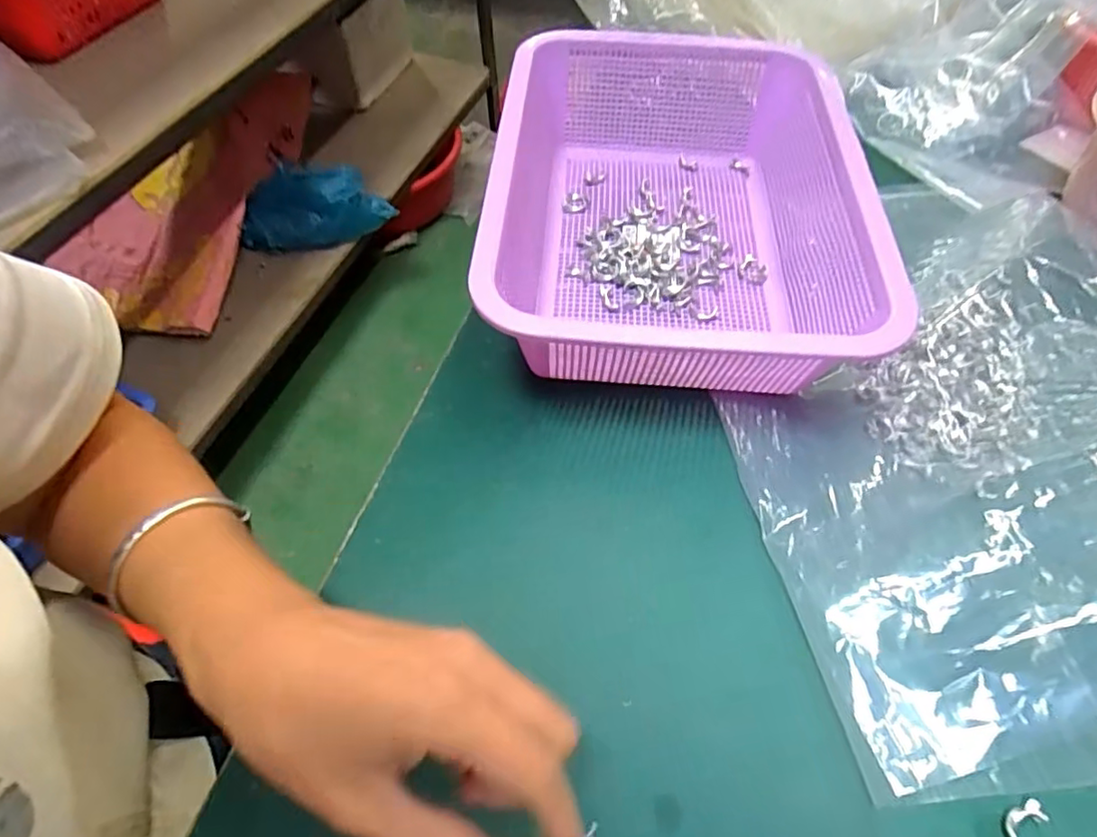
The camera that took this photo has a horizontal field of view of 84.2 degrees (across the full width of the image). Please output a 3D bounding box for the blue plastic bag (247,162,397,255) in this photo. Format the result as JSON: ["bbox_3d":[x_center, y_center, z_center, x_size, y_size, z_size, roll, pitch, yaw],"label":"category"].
[{"bbox_3d":[-0.456,-0.396,1.144,0.301,0.109,0.122,-3,55,15],"label":"blue plastic bag"}]

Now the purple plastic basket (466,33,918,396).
[{"bbox_3d":[0.082,-0.130,0.392,0.223,0.088,0.281,4,56,3],"label":"purple plastic basket"}]

